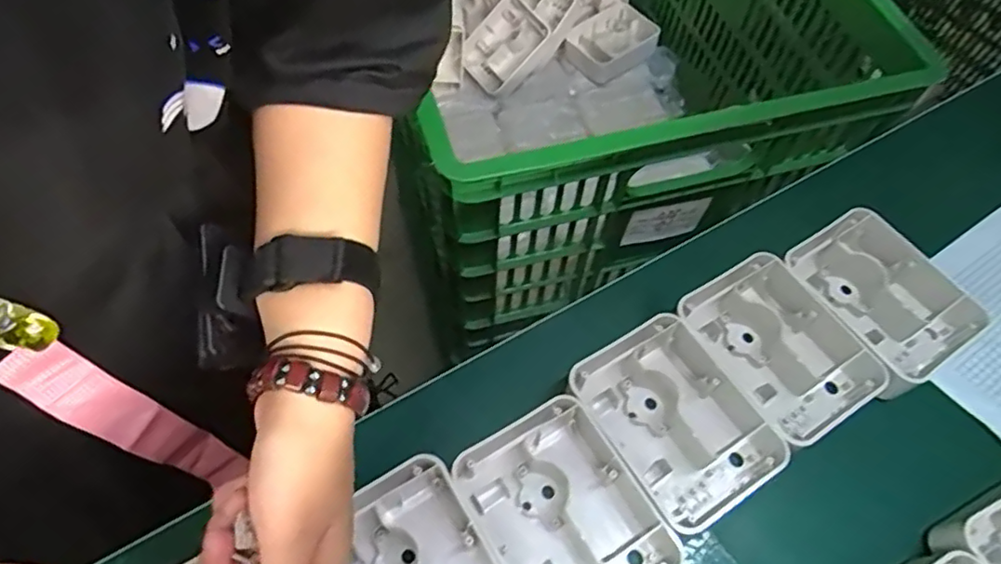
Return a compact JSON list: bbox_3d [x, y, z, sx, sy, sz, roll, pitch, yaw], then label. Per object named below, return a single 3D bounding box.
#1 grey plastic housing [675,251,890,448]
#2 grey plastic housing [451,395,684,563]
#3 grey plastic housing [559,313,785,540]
[{"bbox_3d":[0.200,0.051,0.455,0.096,0.045,0.130,-28,65,-17],"label":"grey plastic housing"},{"bbox_3d":[0.040,0.150,0.393,0.101,0.039,0.129,-30,66,-18],"label":"grey plastic housing"},{"bbox_3d":[0.116,0.096,0.428,0.102,0.040,0.137,-31,66,-18],"label":"grey plastic housing"}]

